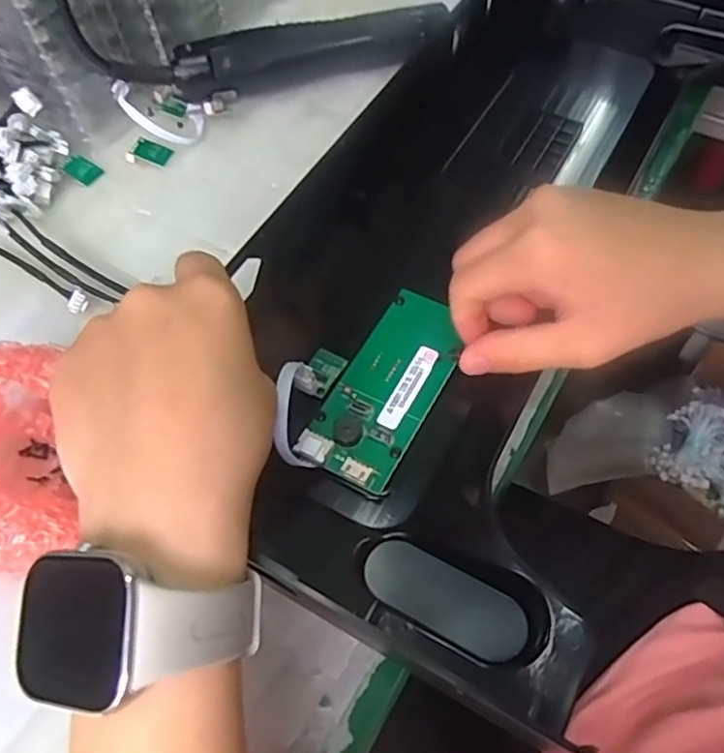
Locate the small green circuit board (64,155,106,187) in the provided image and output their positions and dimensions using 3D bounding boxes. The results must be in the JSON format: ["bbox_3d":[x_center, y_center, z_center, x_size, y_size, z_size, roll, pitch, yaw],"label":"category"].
[{"bbox_3d":[-0.184,-0.137,0.421,0.024,0.004,0.017,38,69,0],"label":"small green circuit board"}]

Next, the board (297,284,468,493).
[{"bbox_3d":[0.014,0.002,0.312,0.047,0.008,0.110,22,59,16],"label":"board"}]

